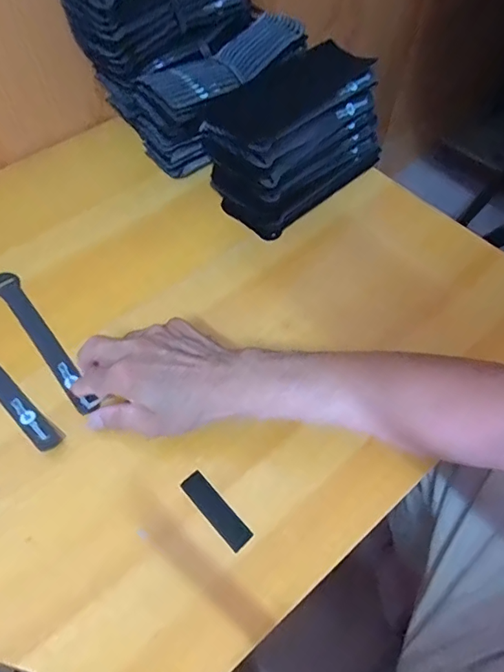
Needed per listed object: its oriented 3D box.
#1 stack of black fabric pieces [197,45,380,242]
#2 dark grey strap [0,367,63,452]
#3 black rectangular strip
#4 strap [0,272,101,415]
[{"bbox_3d":[0.050,-0.222,0.536,0.115,0.118,0.202,36,64,20],"label":"stack of black fabric pieces"},{"bbox_3d":[-0.240,0.036,0.446,0.194,0.008,0.025,38,65,21],"label":"dark grey strap"},{"bbox_3d":[-0.029,0.137,0.381,0.020,0.004,0.068,-38,65,-21],"label":"black rectangular strip"},{"bbox_3d":[-0.204,0.003,0.468,0.023,0.007,0.192,-34,64,-19],"label":"strap"}]

